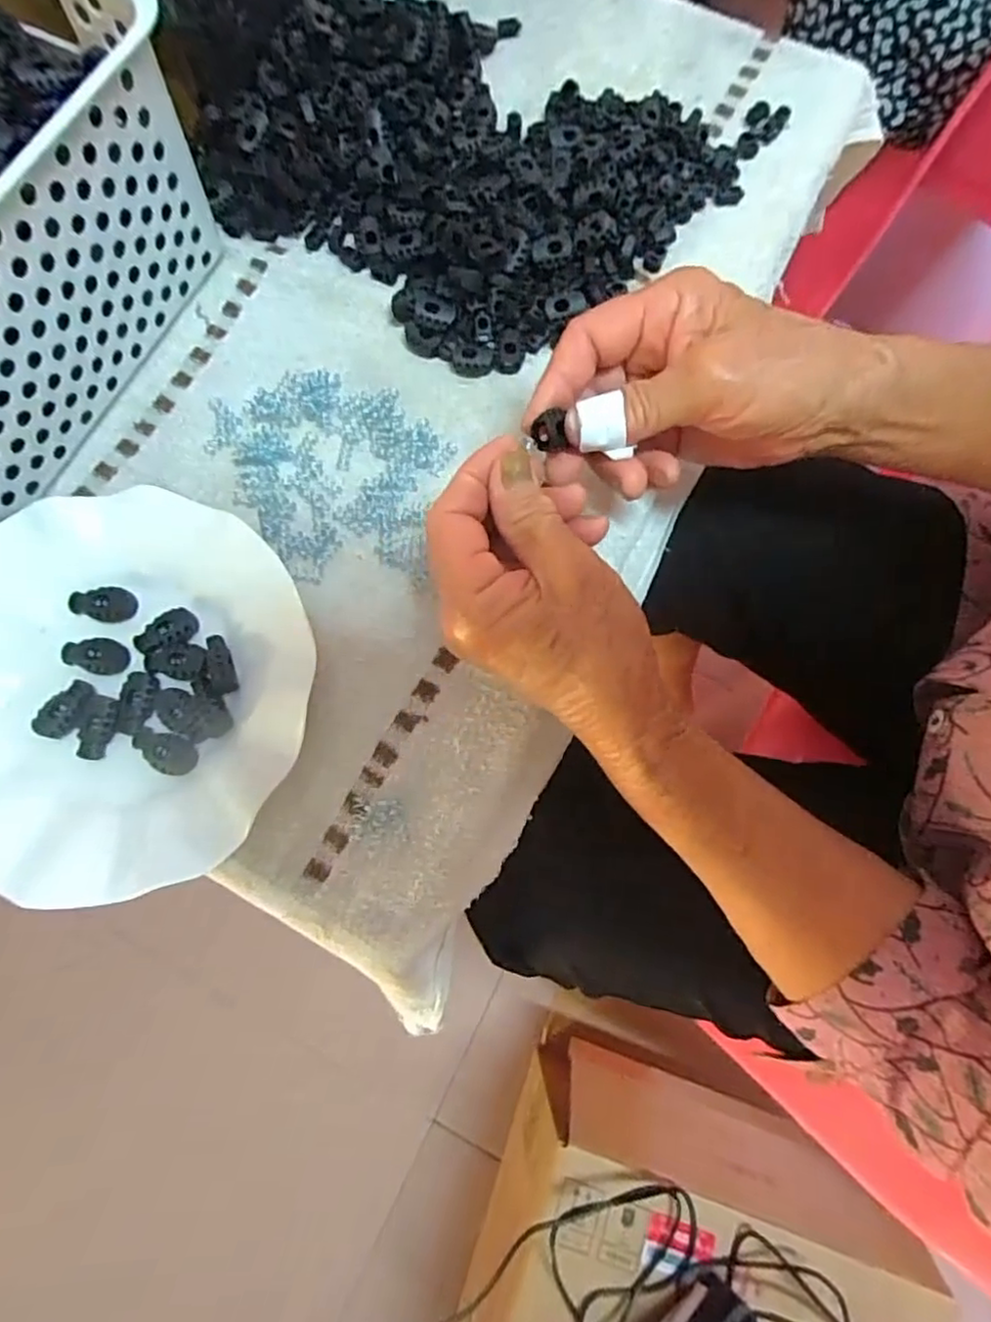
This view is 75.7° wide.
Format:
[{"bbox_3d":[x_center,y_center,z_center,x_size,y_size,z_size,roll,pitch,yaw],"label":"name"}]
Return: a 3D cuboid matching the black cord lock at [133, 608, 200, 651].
[{"bbox_3d":[-0.158,-0.015,0.304,0.028,0.004,0.018,-16,75,-4],"label":"black cord lock"}]

